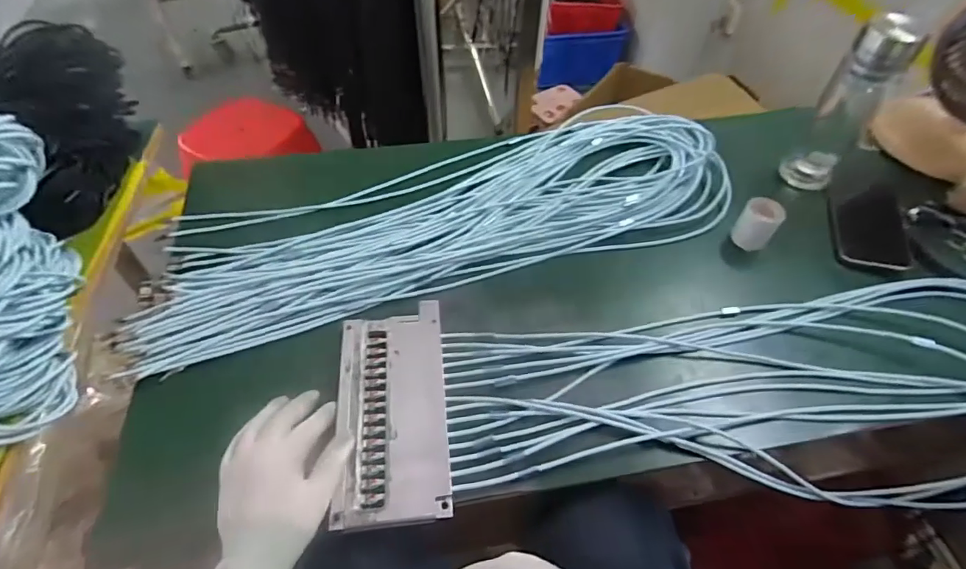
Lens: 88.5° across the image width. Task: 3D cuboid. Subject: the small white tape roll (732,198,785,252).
[{"bbox_3d":[0.332,-0.073,0.600,0.044,0.052,0.044,2,54,-3],"label":"small white tape roll"}]

